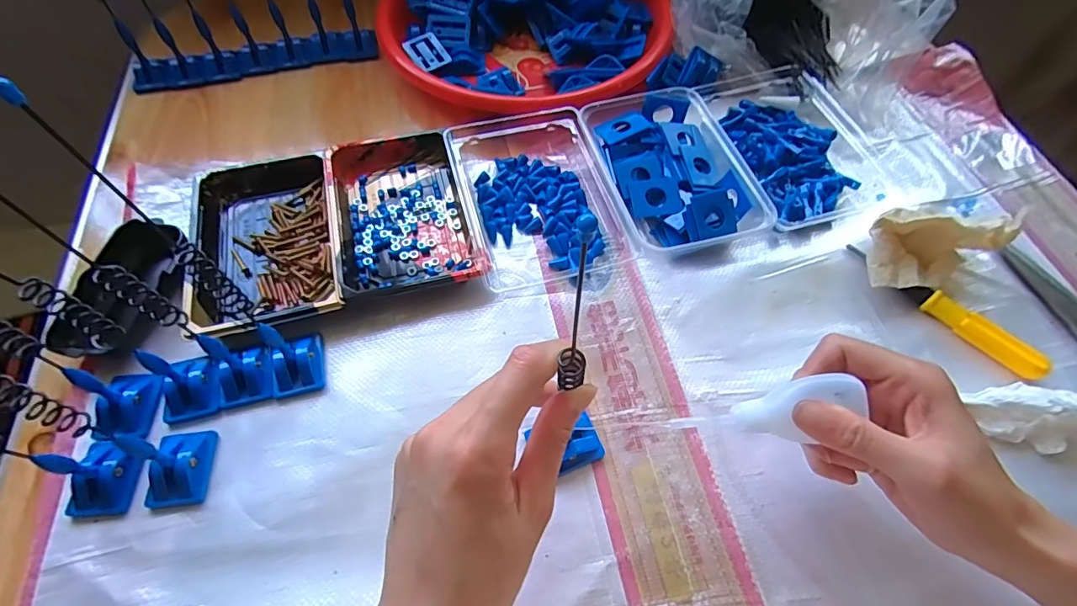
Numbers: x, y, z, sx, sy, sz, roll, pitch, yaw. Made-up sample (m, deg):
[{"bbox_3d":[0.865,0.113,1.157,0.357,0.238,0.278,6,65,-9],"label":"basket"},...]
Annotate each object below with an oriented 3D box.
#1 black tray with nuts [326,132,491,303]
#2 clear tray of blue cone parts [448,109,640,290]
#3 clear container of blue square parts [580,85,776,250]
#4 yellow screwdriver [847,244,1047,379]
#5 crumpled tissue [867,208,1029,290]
[{"bbox_3d":[-0.113,-0.076,0.408,0.102,0.024,0.168,-15,61,-9],"label":"black tray with nuts"},{"bbox_3d":[-0.004,-0.098,0.417,0.119,0.031,0.169,-15,61,-9],"label":"clear tray of blue cone parts"},{"bbox_3d":[0.106,-0.111,0.418,0.113,0.035,0.153,-9,60,-6],"label":"clear container of blue square parts"},{"bbox_3d":[0.293,0.003,0.364,0.015,0.019,0.141,-40,67,-21],"label":"yellow screwdriver"},{"bbox_3d":[0.287,-0.047,0.371,0.098,0.057,0.060,-22,62,-13],"label":"crumpled tissue"}]

